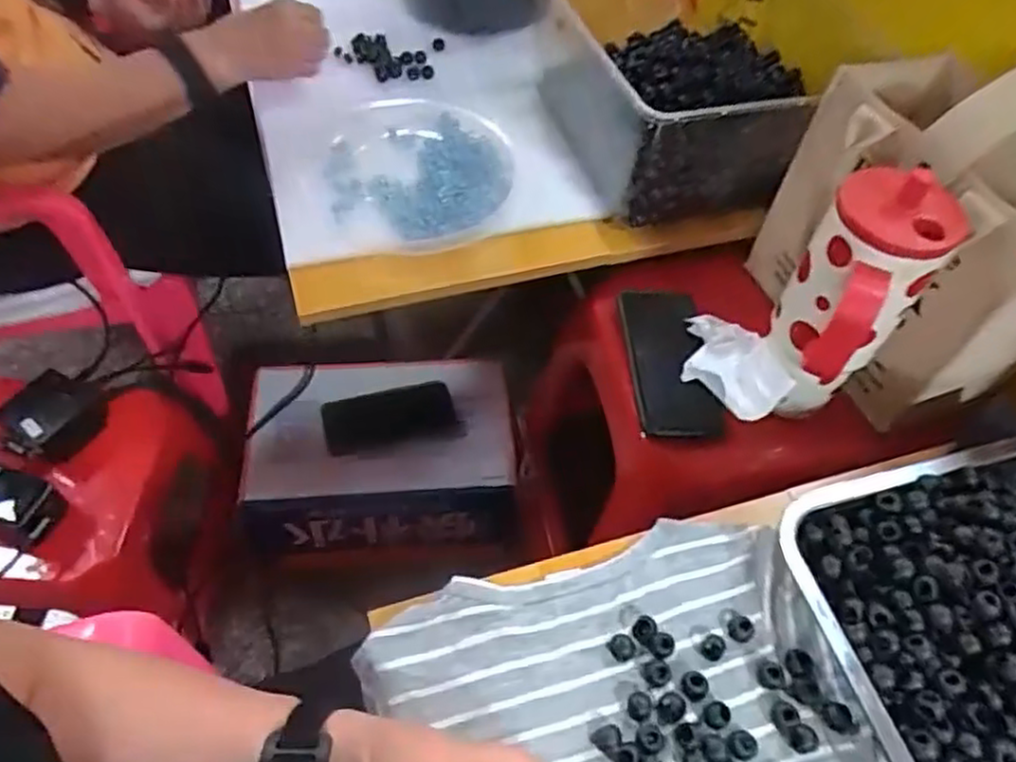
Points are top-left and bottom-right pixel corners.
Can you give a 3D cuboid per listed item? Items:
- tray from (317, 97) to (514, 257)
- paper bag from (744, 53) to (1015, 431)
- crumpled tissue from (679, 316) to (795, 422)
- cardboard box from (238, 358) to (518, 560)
[{"bbox_3d":[-0.095,-0.217,0.735,0.202,0.036,0.222,-4,54,-7],"label":"tray"},{"bbox_3d":[0.365,-0.137,0.609,0.161,0.249,0.235,-16,56,-15],"label":"paper bag"},{"bbox_3d":[0.200,-0.017,0.651,0.081,0.050,0.103,6,54,1],"label":"crumpled tissue"},{"bbox_3d":[-0.166,0.101,0.977,0.330,0.150,0.210,-1,54,-5],"label":"cardboard box"}]

